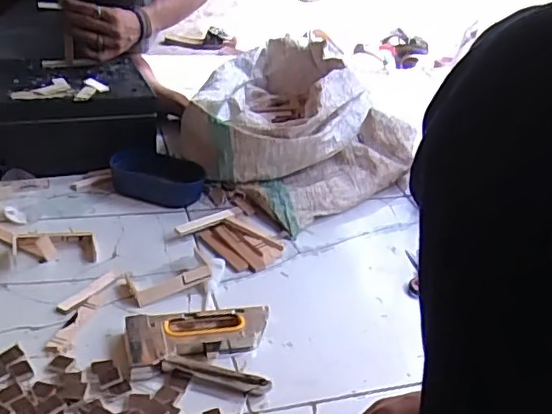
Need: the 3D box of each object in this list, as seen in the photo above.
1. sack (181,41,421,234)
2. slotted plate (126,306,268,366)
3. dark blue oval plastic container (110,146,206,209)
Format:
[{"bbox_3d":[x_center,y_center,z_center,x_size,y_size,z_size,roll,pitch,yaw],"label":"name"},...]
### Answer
[{"bbox_3d":[0.049,-0.159,1.071,0.392,0.181,0.450,15,32,12],"label":"sack"},{"bbox_3d":[-0.087,0.147,0.687,0.168,0.026,0.067,-6,33,-20],"label":"slotted plate"},{"bbox_3d":[-0.194,-0.047,0.954,0.152,0.051,0.077,15,32,12],"label":"dark blue oval plastic container"}]

